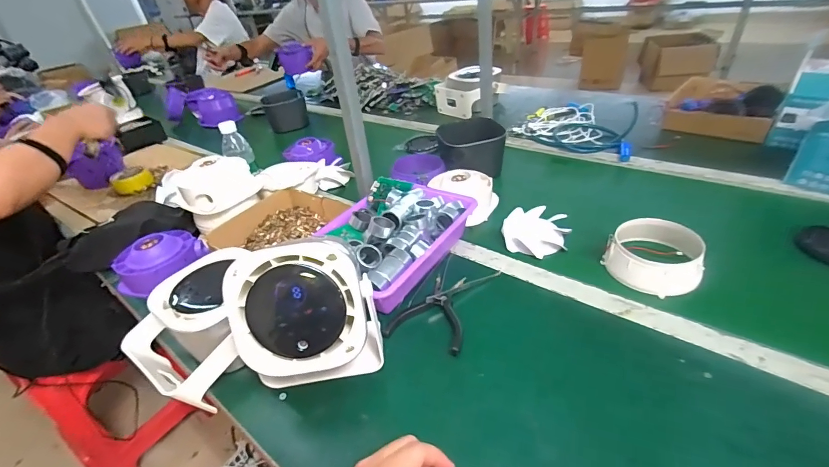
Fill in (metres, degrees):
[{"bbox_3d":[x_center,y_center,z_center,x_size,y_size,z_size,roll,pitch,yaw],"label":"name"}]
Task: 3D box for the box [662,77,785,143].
[{"bbox_3d":[0.728,-0.301,0.923,0.201,0.058,0.233,23,46,35],"label":"box"}]

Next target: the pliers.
[{"bbox_3d":[0.025,0.111,0.562,0.108,0.021,0.141,5,38,17],"label":"pliers"}]

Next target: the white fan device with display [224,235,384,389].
[{"bbox_3d":[-0.120,0.105,0.442,0.143,0.182,0.066,-8,36,-1],"label":"white fan device with display"}]

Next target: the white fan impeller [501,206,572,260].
[{"bbox_3d":[0.207,-0.002,0.671,0.104,0.034,0.102,0,37,11],"label":"white fan impeller"}]

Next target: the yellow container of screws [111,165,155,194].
[{"bbox_3d":[-0.762,-0.146,1.048,0.087,0.046,0.088,26,47,37],"label":"yellow container of screws"}]

